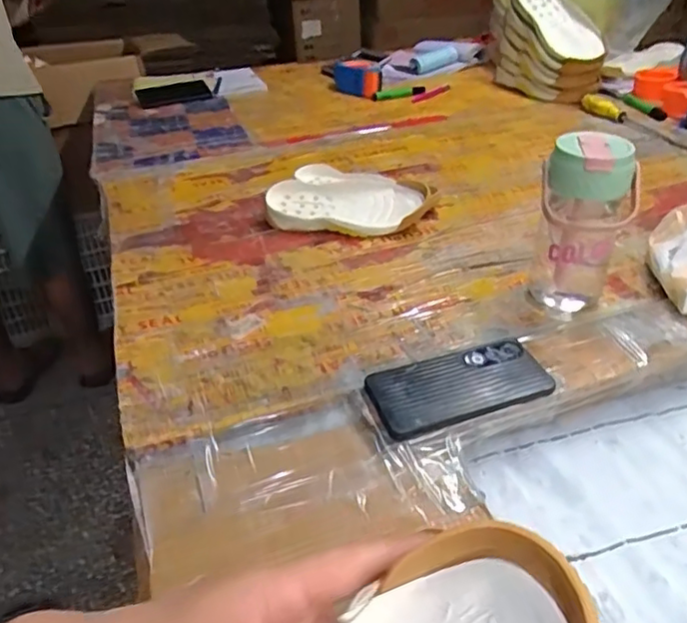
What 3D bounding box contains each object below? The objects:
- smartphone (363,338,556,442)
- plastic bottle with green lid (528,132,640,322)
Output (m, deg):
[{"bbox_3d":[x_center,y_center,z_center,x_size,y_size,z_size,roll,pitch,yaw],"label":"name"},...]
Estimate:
[{"bbox_3d":[0.109,0.068,0.582,0.168,0.010,0.080,-13,44,-15],"label":"smartphone"},{"bbox_3d":[0.255,-0.090,0.667,0.078,0.183,0.073,-12,36,-13],"label":"plastic bottle with green lid"}]

